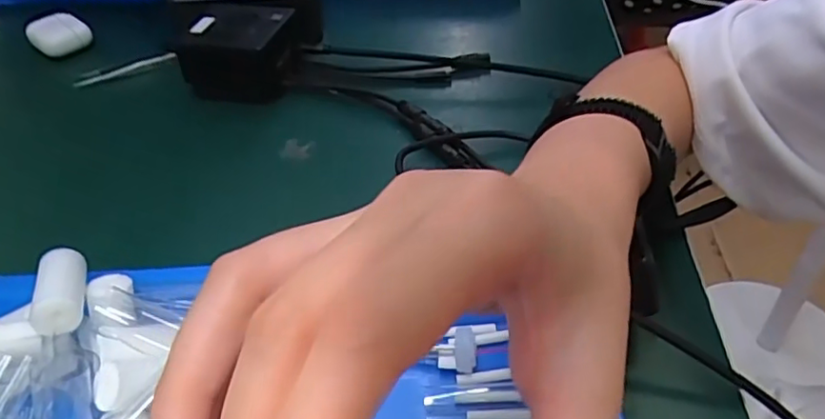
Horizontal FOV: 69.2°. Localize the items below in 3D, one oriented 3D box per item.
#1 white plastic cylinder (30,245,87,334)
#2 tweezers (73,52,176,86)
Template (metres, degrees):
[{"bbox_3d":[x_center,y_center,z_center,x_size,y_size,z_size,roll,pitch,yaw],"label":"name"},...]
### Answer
[{"bbox_3d":[-0.159,0.035,0.269,0.020,0.016,0.044,-18,44,-16],"label":"white plastic cylinder"},{"bbox_3d":[-0.245,-0.120,0.513,0.117,0.006,0.010,-8,39,23],"label":"tweezers"}]

